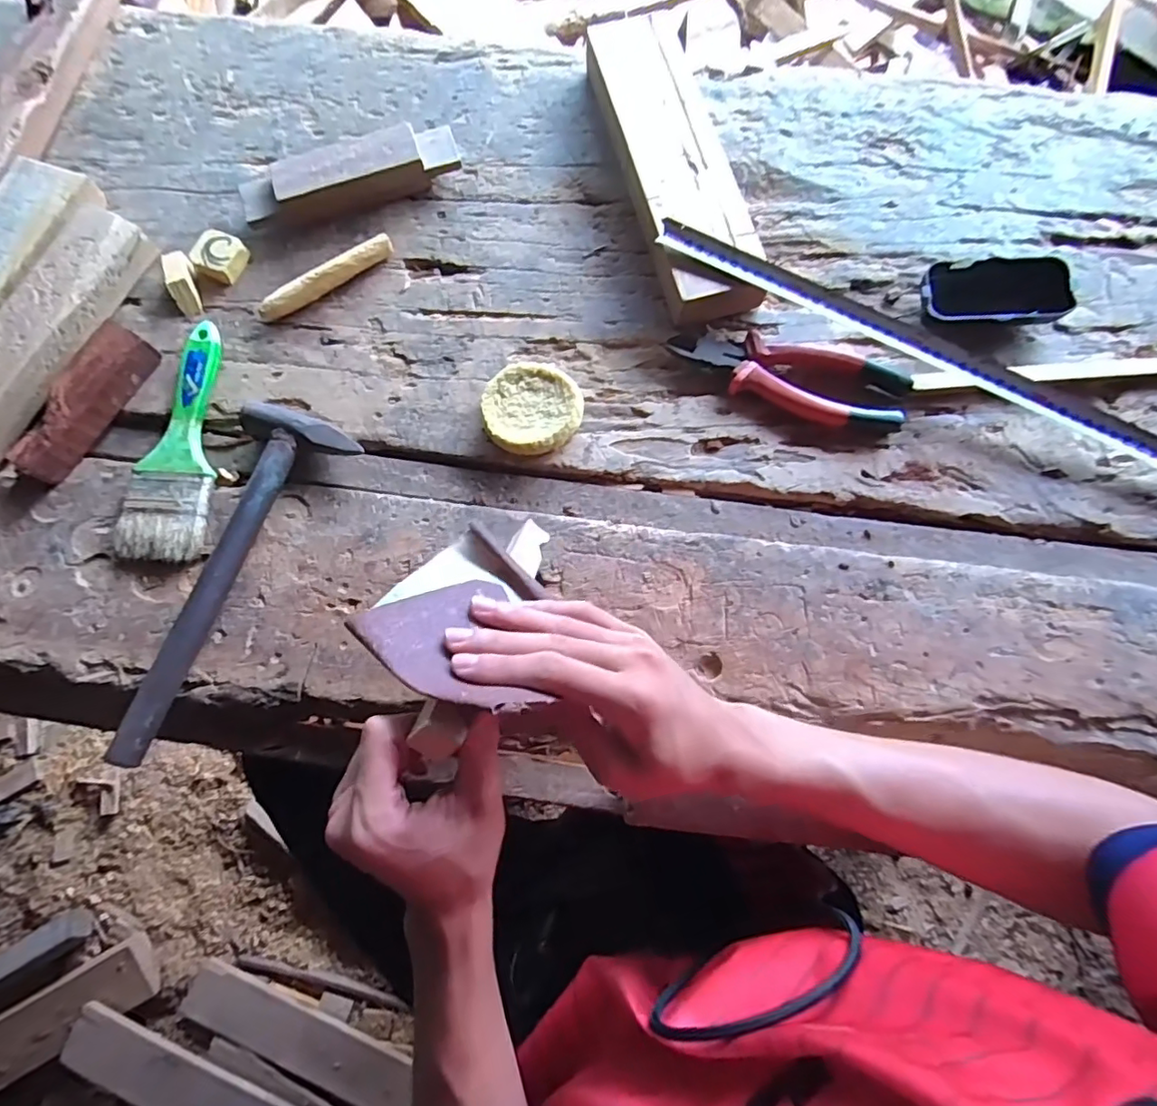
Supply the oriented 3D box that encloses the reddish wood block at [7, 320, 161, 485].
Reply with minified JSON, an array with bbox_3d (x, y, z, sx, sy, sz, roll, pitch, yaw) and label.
[{"bbox_3d":[-0.389,-0.118,0.438,0.034,0.029,0.130,30,78,8],"label":"reddish wood block"}]

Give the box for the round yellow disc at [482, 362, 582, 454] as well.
[{"bbox_3d":[-0.037,-0.112,0.438,0.074,0.020,0.076,0,76,1],"label":"round yellow disc"}]

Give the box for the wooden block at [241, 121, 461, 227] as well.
[{"bbox_3d":[-0.196,-0.328,0.481,0.184,0.031,0.049,-19,77,-4],"label":"wooden block"}]

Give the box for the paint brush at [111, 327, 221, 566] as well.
[{"bbox_3d":[-0.312,-0.090,0.434,0.061,0.016,0.195,1,76,1],"label":"paint brush"}]

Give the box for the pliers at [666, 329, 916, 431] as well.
[{"bbox_3d":[0.165,-0.142,0.440,0.182,0.020,0.061,23,77,6],"label":"pliers"}]

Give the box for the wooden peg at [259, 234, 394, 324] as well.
[{"bbox_3d":[-0.211,-0.231,0.468,0.122,0.019,0.016,-35,78,-8],"label":"wooden peg"}]

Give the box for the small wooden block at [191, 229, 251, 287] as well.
[{"bbox_3d":[-0.306,-0.254,0.476,0.039,0.016,0.038,21,77,6],"label":"small wooden block"}]

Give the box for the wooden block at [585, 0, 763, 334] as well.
[{"bbox_3d":[0.080,-0.331,0.478,0.082,0.042,0.290,-15,76,-3],"label":"wooden block"}]

